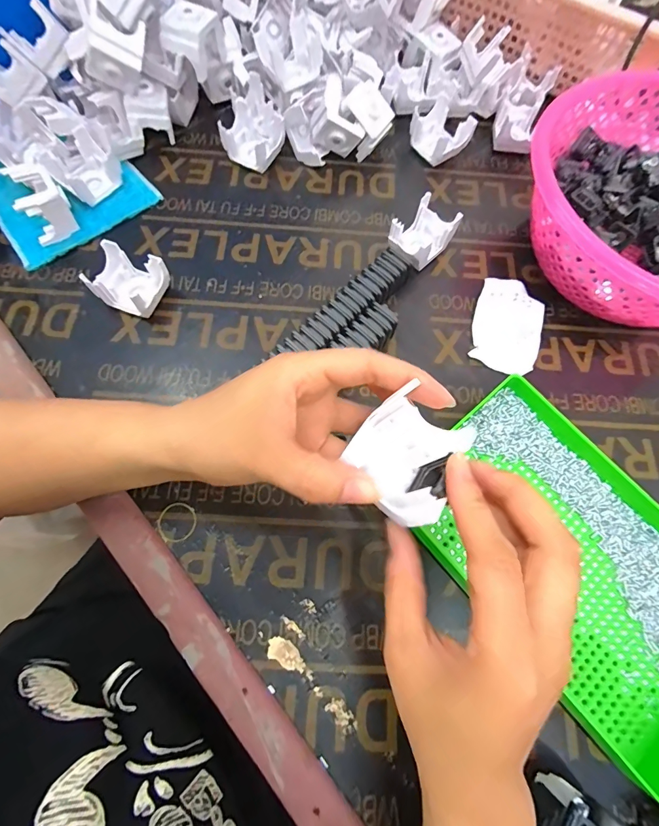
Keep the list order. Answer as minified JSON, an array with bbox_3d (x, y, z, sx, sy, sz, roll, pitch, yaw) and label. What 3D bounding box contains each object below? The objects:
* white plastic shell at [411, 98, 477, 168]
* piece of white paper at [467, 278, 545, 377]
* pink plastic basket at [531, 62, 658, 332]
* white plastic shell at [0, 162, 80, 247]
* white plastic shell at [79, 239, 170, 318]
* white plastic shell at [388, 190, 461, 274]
[{"bbox_3d":[0.123,-0.312,0.425,0.046,0.038,0.061,-32,76,-13],"label":"white plastic shell"},{"bbox_3d":[0.170,-0.082,0.358,0.060,0.020,0.085,15,71,3],"label":"piece of white paper"},{"bbox_3d":[0.302,-0.178,0.355,0.223,0.097,0.244,-11,72,-6],"label":"pink plastic basket"},{"bbox_3d":[-0.272,-0.201,0.357,0.042,0.042,0.061,-30,75,-12],"label":"white plastic shell"},{"bbox_3d":[-0.179,-0.117,0.341,0.055,0.040,0.046,19,71,4],"label":"white plastic shell"},{"bbox_3d":[0.088,-0.176,0.377,0.067,0.039,0.051,-42,78,-15],"label":"white plastic shell"}]

